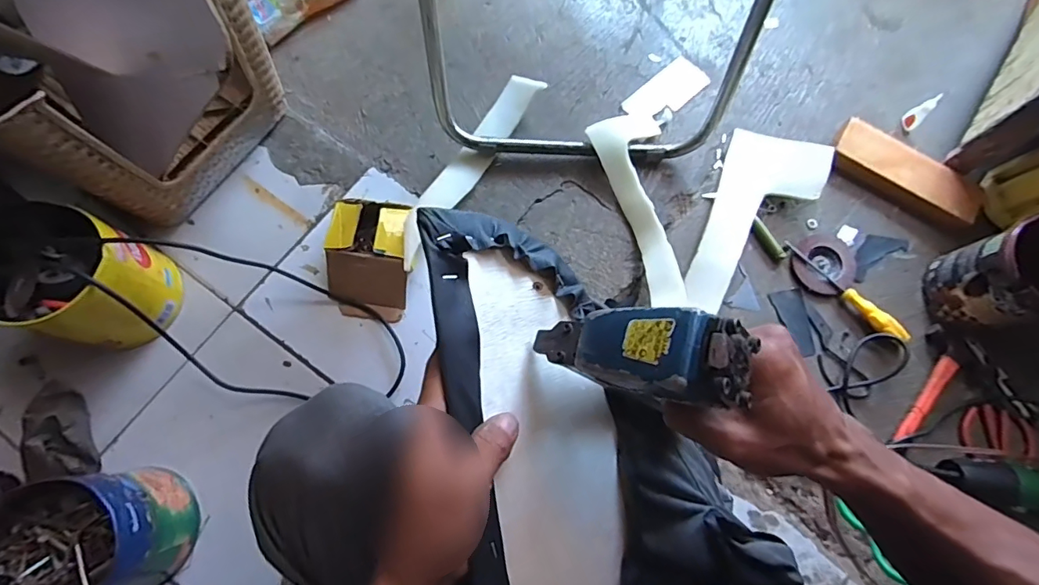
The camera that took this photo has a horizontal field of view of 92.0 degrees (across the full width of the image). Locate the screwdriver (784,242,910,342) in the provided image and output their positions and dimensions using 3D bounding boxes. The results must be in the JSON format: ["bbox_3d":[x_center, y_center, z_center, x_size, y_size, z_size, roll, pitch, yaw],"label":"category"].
[{"bbox_3d":[0.503,-0.004,0.772,0.031,0.023,0.216,-42,81,-10],"label":"screwdriver"}]

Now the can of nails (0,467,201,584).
[{"bbox_3d":[-0.481,0.280,0.565,0.157,0.139,0.134,-12,76,-6],"label":"can of nails"}]

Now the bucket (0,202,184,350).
[{"bbox_3d":[-0.539,-0.012,0.635,0.164,0.148,0.146,12,75,0],"label":"bucket"}]

